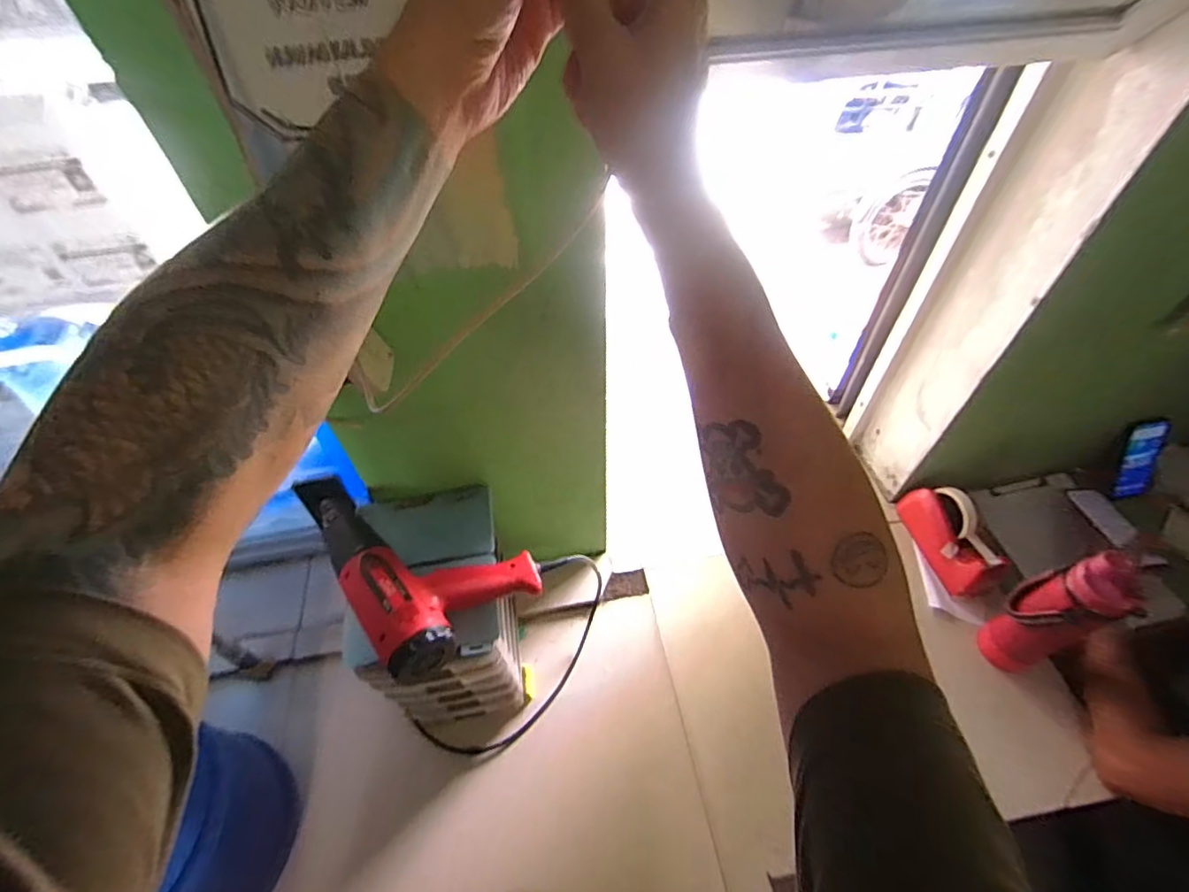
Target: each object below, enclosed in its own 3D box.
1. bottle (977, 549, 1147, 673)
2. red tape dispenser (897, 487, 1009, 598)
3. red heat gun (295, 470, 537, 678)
[{"bbox_3d":[0.646,0.249,0.788,0.064,0.287,0.094,-22,54,-15],"label":"bottle"},{"bbox_3d":[0.622,0.155,0.957,0.063,0.097,0.202,-13,53,-8],"label":"red tape dispenser"},{"bbox_3d":[-0.214,0.119,0.646,0.191,0.064,0.265,-35,59,-23],"label":"red heat gun"}]

